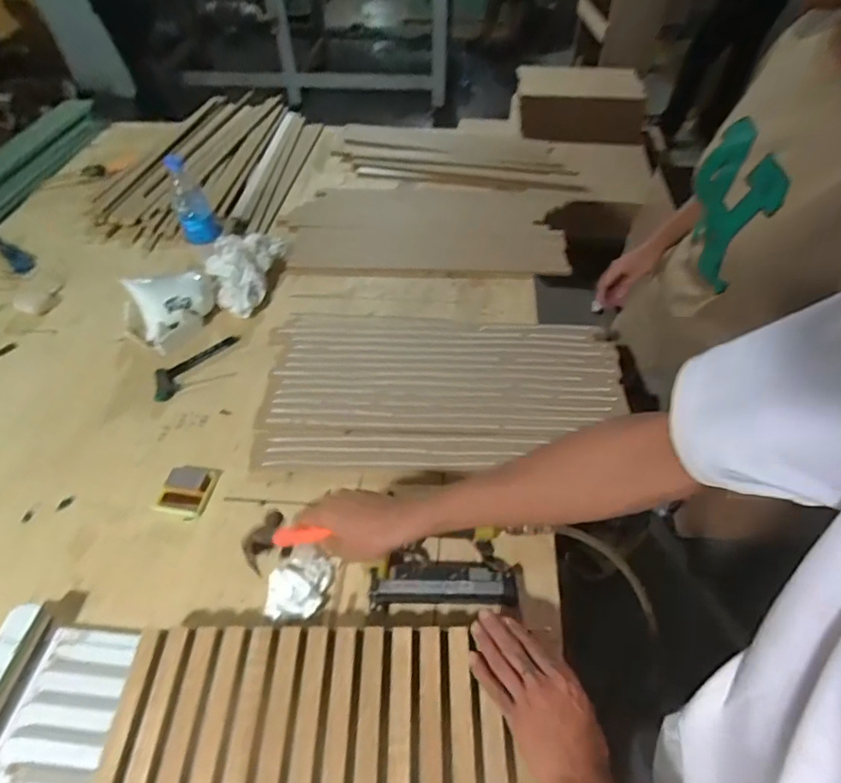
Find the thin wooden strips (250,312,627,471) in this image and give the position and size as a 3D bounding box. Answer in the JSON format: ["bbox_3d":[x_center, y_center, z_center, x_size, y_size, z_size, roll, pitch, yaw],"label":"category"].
[{"bbox_3d":[0.032,-0.013,0.826,0.558,0.014,0.318,1,50,3],"label":"thin wooden strips"}]

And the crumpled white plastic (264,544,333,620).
[{"bbox_3d":[-0.151,0.231,0.615,0.073,0.024,0.085,9,51,10],"label":"crumpled white plastic"}]

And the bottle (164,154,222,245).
[{"bbox_3d":[-0.447,-0.371,0.991,0.066,0.166,0.080,-13,51,-10],"label":"bottle"}]

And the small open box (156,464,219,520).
[{"bbox_3d":[-0.326,0.139,0.713,0.066,0.021,0.074,7,50,9],"label":"small open box"}]

